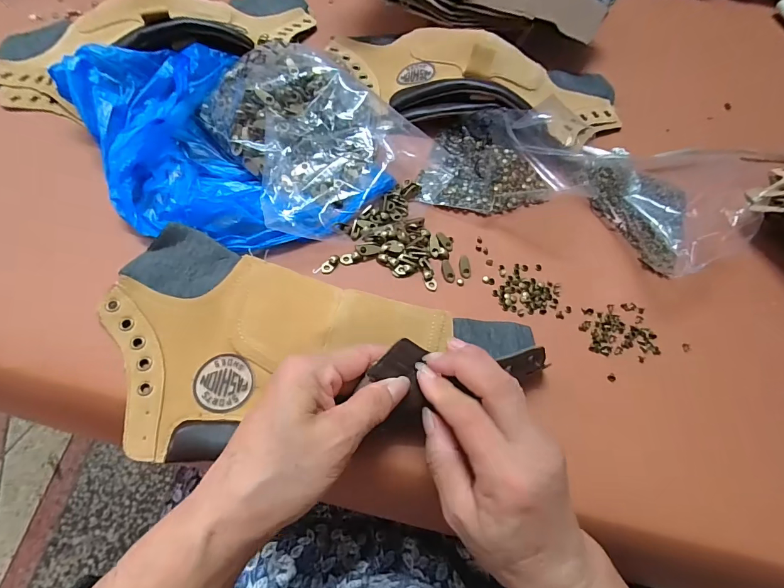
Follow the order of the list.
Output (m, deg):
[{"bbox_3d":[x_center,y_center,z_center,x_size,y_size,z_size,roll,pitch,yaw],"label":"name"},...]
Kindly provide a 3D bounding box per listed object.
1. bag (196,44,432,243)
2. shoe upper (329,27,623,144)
[{"bbox_3d":[-0.071,-0.139,0.344,0.183,0.046,0.164,43,67,14],"label":"bag"},{"bbox_3d":[0.087,-0.224,0.396,0.309,0.035,0.137,12,64,0],"label":"shoe upper"}]

